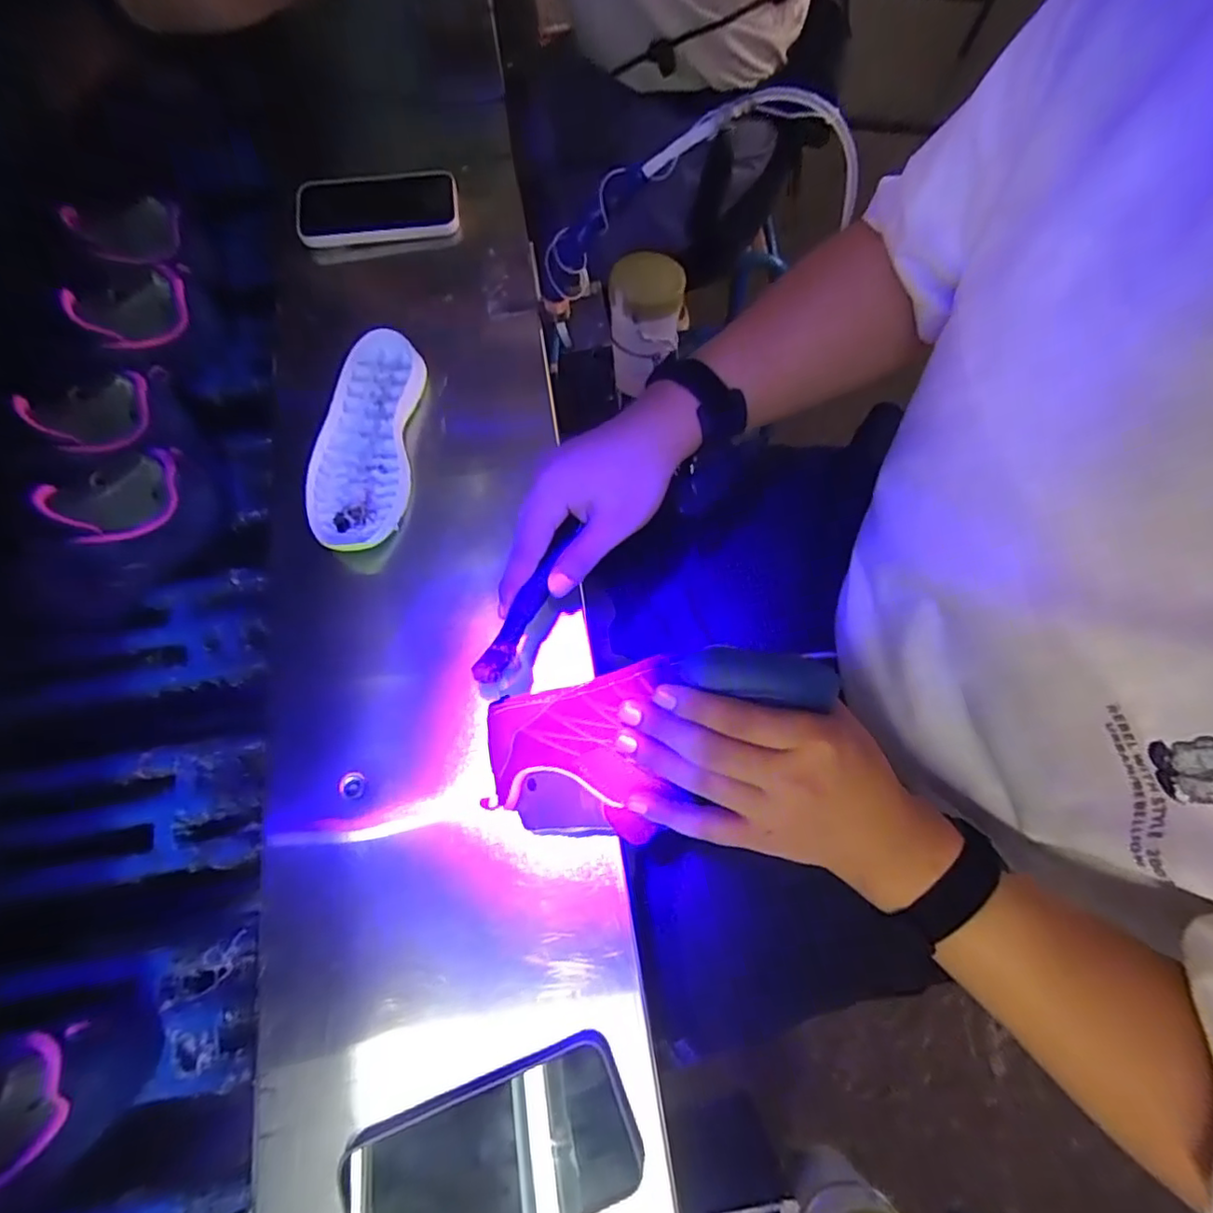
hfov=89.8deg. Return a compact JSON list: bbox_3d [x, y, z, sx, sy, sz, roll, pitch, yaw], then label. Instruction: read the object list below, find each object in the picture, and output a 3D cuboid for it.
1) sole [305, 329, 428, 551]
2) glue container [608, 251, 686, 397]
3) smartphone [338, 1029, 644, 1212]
[{"bbox_3d":[-0.200,-0.138,0.501,0.076,0.018,0.199,0,71,2],"label":"sole"},{"bbox_3d":[0.042,-0.294,0.649,0.072,0.138,0.079,4,72,3],"label":"glue container"},{"bbox_3d":[-0.066,0.316,0.344,0.162,0.012,0.079,-20,72,-5],"label":"smartphone"}]

